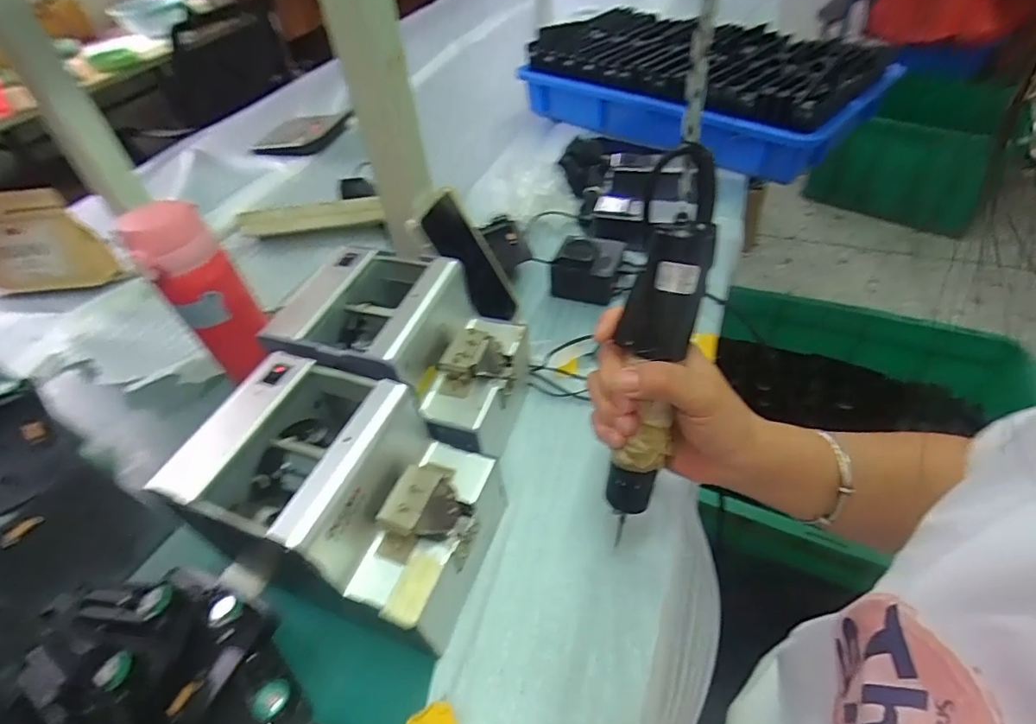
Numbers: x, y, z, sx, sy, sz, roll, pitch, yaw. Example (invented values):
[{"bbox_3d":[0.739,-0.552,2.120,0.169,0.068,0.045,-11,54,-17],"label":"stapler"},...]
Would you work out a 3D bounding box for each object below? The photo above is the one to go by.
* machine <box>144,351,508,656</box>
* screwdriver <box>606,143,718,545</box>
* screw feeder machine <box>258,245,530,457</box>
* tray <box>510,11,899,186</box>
[{"bbox_3d":[-0.116,0.105,0.371,0.190,0.143,0.137,12,49,17],"label":"machine"},{"bbox_3d":[0.085,-0.005,0.322,0.043,0.236,0.036,10,19,14],"label":"screwdriver"},{"bbox_3d":[-0.092,0.005,0.459,0.177,0.144,0.144,7,48,13],"label":"screw feeder machine"},{"bbox_3d":[0.304,-0.463,0.864,0.286,0.125,0.490,-35,53,-24],"label":"tray"}]

